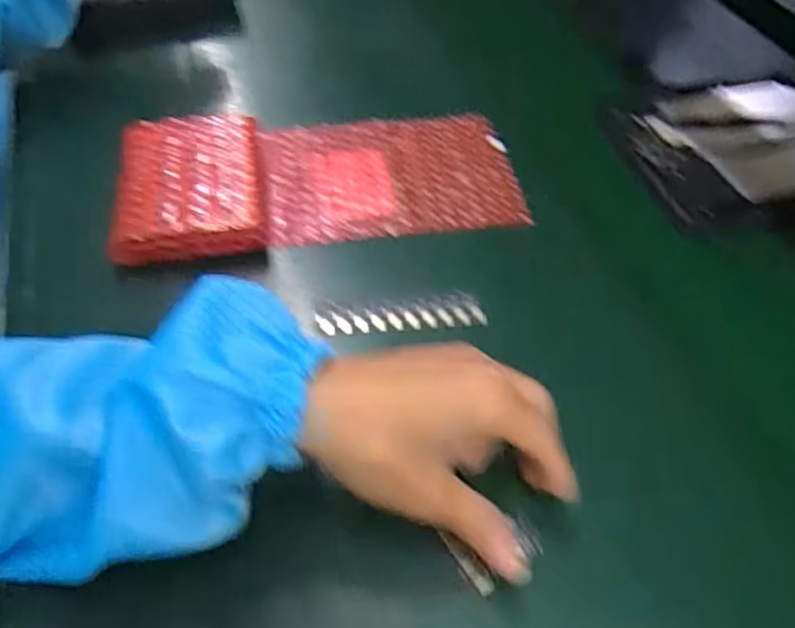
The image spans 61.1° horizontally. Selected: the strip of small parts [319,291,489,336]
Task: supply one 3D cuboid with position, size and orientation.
[{"bbox_3d":[0.002,0.001,0.406,0.099,0.005,0.024,-6,65,-10],"label":"strip of small parts"}]

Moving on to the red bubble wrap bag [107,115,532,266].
[{"bbox_3d":[-0.053,-0.096,0.471,0.269,0.030,0.127,-7,51,-9],"label":"red bubble wrap bag"}]

